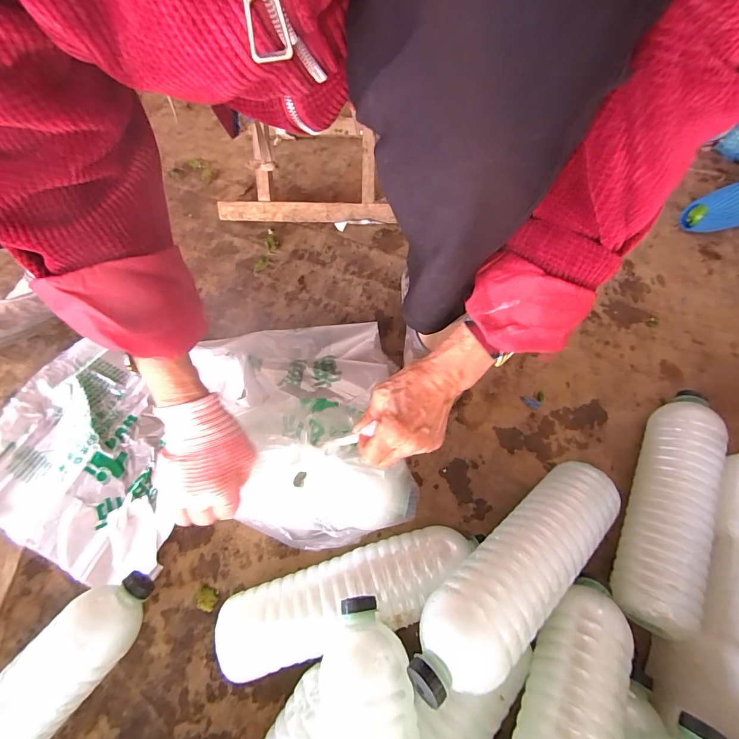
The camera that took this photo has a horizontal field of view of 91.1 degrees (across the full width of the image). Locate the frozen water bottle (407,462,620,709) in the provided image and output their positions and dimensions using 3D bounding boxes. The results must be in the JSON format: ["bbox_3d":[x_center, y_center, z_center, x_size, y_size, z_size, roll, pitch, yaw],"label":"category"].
[{"bbox_3d":[0.133,0.177,0.330,0.258,0.073,0.065,-27,65,-32],"label":"frozen water bottle"}]

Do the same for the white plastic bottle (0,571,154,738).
[{"bbox_3d":[-0.317,0.313,0.319,0.079,0.067,0.285,35,70,16],"label":"white plastic bottle"}]

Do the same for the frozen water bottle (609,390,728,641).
[{"bbox_3d":[0.321,0.138,0.383,0.071,0.067,0.257,29,69,14],"label":"frozen water bottle"}]

